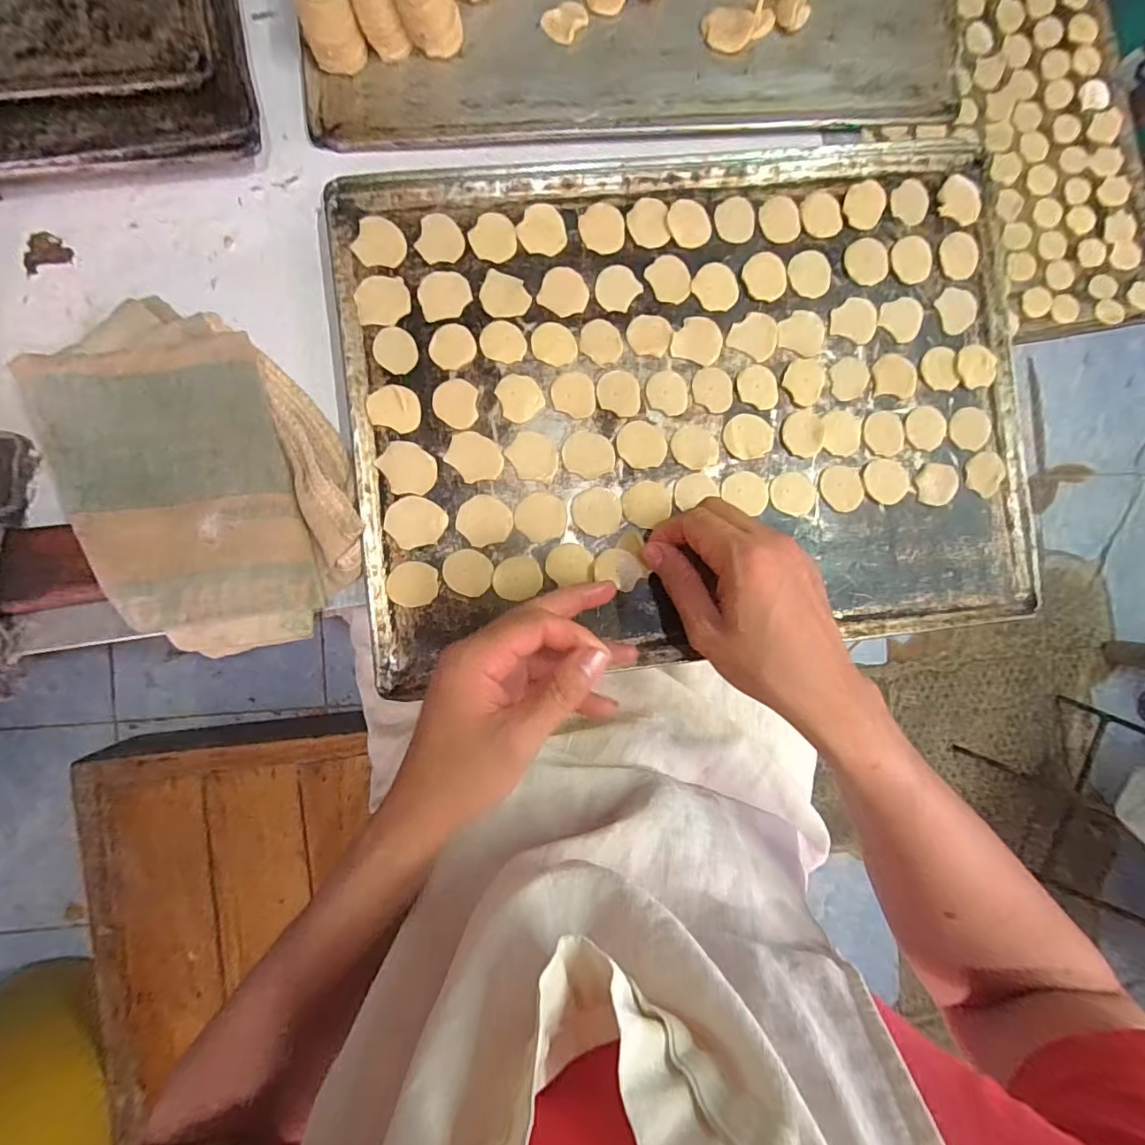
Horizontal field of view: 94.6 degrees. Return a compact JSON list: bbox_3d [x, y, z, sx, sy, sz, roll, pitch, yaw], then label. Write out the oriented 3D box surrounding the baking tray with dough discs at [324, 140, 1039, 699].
[{"bbox_3d":[0.084,-0.117,0.361,0.450,0.023,0.333,-7,92,-6],"label":"baking tray with dough discs"}]

